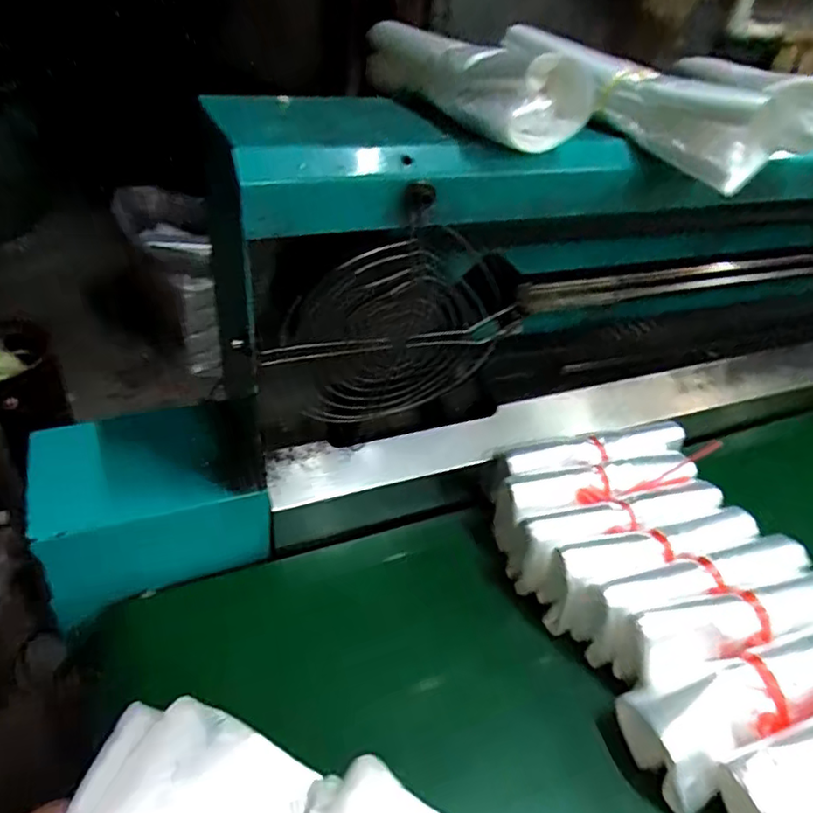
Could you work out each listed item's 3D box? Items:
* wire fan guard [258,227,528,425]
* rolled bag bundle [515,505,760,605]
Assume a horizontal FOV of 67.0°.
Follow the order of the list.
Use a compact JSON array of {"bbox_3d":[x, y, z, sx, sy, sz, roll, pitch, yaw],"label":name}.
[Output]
[{"bbox_3d":[-0.003,-0.052,0.449,0.195,0.159,0.027,-14,43,-24],"label":"wire fan guard"},{"bbox_3d":[0.210,0.131,0.527,0.223,0.053,0.045,-8,40,-18],"label":"rolled bag bundle"}]

